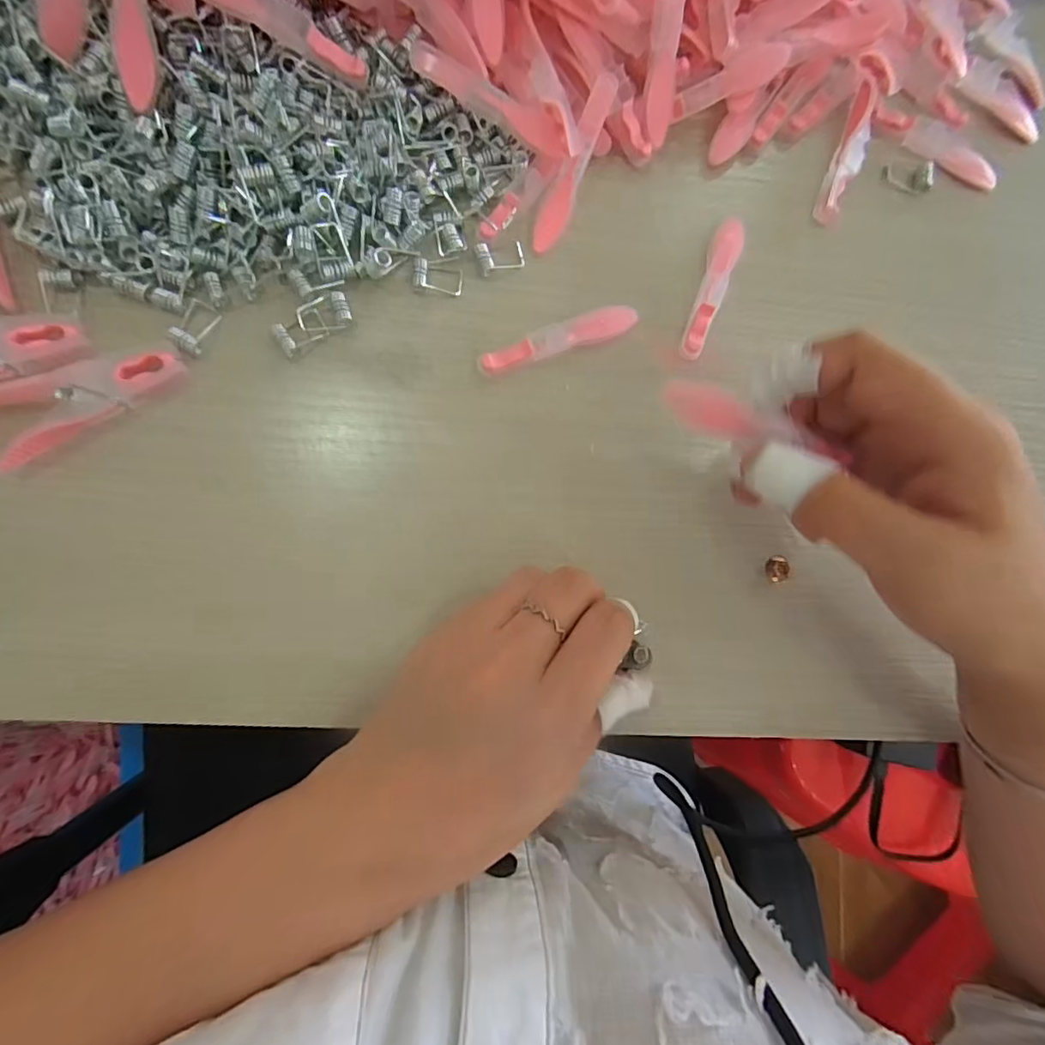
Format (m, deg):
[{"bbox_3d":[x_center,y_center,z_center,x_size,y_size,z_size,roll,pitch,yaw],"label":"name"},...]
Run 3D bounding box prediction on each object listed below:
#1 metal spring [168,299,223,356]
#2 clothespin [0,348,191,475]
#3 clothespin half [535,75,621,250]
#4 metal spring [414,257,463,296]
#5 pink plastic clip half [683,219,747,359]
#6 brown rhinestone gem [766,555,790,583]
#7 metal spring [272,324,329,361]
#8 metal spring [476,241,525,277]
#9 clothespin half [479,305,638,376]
[{"bbox_3d":[-0.141,-0.085,0.232,0.014,0.006,0.022,28,82,-2],"label":"metal spring"},{"bbox_3d":[-0.181,-0.053,0.223,0.078,0.010,0.033,-26,87,-8],"label":"clothespin"},{"bbox_3d":[0.024,-0.166,0.251,0.013,0.004,0.078,23,102,-5],"label":"clothespin half"},{"bbox_3d":[-0.039,-0.115,0.247,0.022,0.006,0.017,2,83,-5],"label":"metal spring"},{"bbox_3d":[0.092,-0.114,0.261,0.014,0.012,0.077,21,82,-3],"label":"pink plastic clip half"},{"bbox_3d":[0.118,0.021,0.249,0.009,0.005,0.012,-6,84,-6],"label":"brown rhinestone gem"},{"bbox_3d":[-0.098,-0.084,0.237,0.020,0.004,0.015,-32,87,-8],"label":"metal spring"},{"bbox_3d":[-0.010,-0.125,0.251,0.022,0.004,0.014,-17,85,-7],"label":"metal spring"},{"bbox_3d":[0.016,-0.084,0.248,0.075,0.010,0.012,-19,86,-7],"label":"clothespin half"}]

